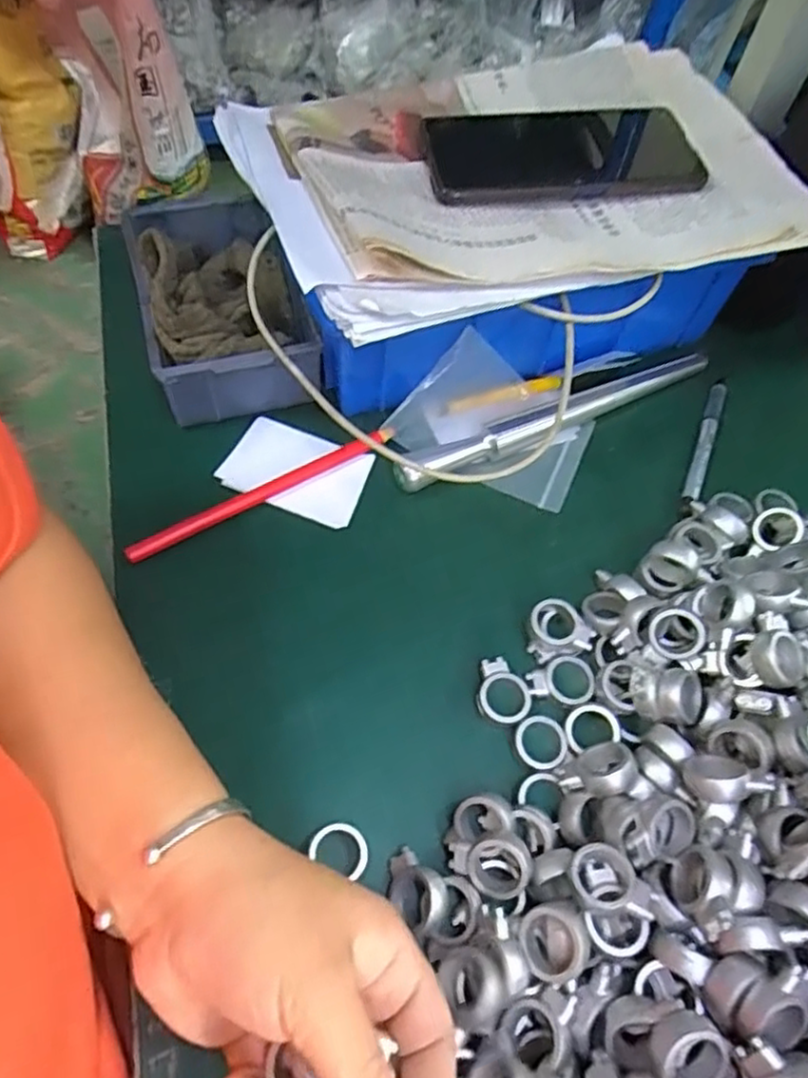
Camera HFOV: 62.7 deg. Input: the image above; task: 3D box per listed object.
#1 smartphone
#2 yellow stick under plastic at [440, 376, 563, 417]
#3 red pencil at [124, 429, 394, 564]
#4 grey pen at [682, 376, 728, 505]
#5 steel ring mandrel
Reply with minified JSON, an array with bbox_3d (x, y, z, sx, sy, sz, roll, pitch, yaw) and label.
[{"bbox_3d":[0.092,-0.228,0.389,0.156,0.009,0.072,-7,60,-9],"label":"smartphone"},{"bbox_3d":[0.063,-0.093,0.428,0.084,0.010,0.008,-17,62,-14],"label":"yellow stick under plastic"},{"bbox_3d":[-0.079,-0.027,0.383,0.164,0.011,0.010,-28,65,-19],"label":"red pencil"},{"bbox_3d":[0.191,-0.062,0.423,0.011,0.008,0.111,23,60,9],"label":"grey pen"},{"bbox_3d":[0.101,-0.078,0.416,0.233,0.022,0.018,-22,64,-17],"label":"steel ring mandrel"}]

